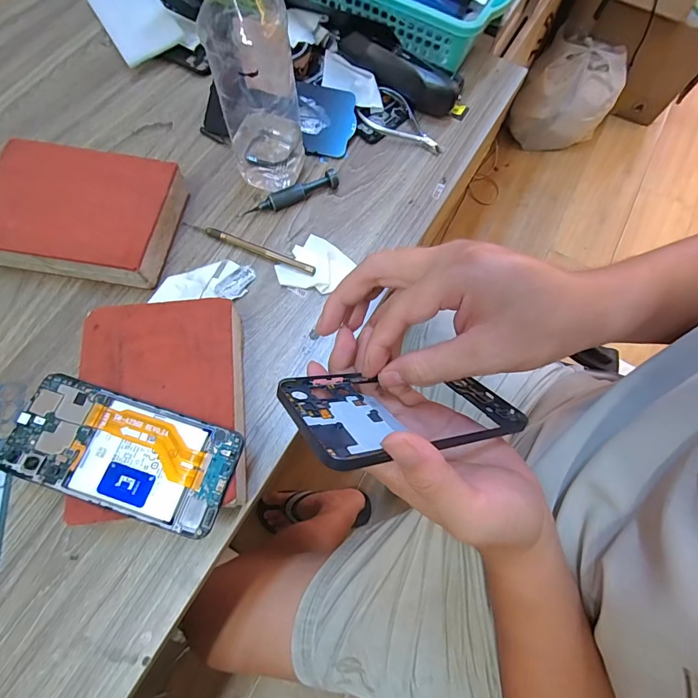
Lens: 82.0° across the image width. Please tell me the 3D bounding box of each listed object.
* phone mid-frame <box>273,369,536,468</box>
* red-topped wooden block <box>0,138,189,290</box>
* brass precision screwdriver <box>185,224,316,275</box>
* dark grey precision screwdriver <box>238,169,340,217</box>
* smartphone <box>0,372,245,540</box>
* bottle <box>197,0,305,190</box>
[{"bbox_3d":[0.039,0.037,0.259,0.165,0.008,0.079,-2,29,-34],"label":"phone mid-frame"},{"bbox_3d":[-0.246,-0.123,0.371,0.157,0.042,0.117,9,70,2],"label":"red-topped wooden block"},{"bbox_3d":[-0.097,-0.099,0.386,0.139,0.006,0.009,22,71,6],"label":"brass precision screwdriver"},{"bbox_3d":[-0.057,-0.152,0.400,0.099,0.017,0.012,-24,73,-10],"label":"dark grey precision screwdriver"},{"bbox_3d":[-0.158,0.071,0.281,0.154,0.007,0.073,17,71,5],"label":"smartphone"},{"bbox_3d":[-0.077,-0.222,0.330,0.066,0.195,0.058,-7,71,-4],"label":"bottle"}]

